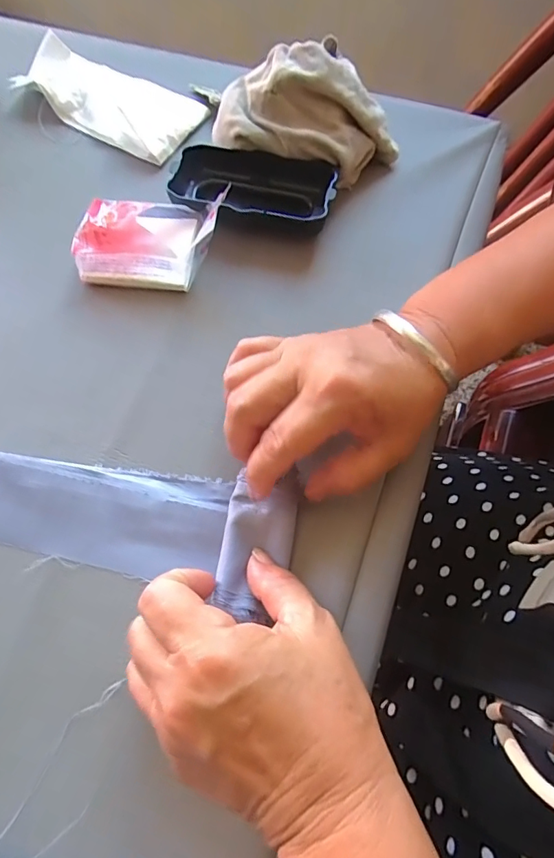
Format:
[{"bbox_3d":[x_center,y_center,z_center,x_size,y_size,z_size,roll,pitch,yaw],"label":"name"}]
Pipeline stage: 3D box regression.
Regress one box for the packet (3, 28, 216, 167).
[{"bbox_3d":[-0.131,-0.266,0.375,0.141,0.024,0.072,28,72,12],"label":"packet"}]

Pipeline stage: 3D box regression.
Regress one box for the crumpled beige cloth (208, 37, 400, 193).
[{"bbox_3d":[0.020,-0.214,0.326,0.129,0.061,0.057,9,70,6],"label":"crumpled beige cloth"}]

